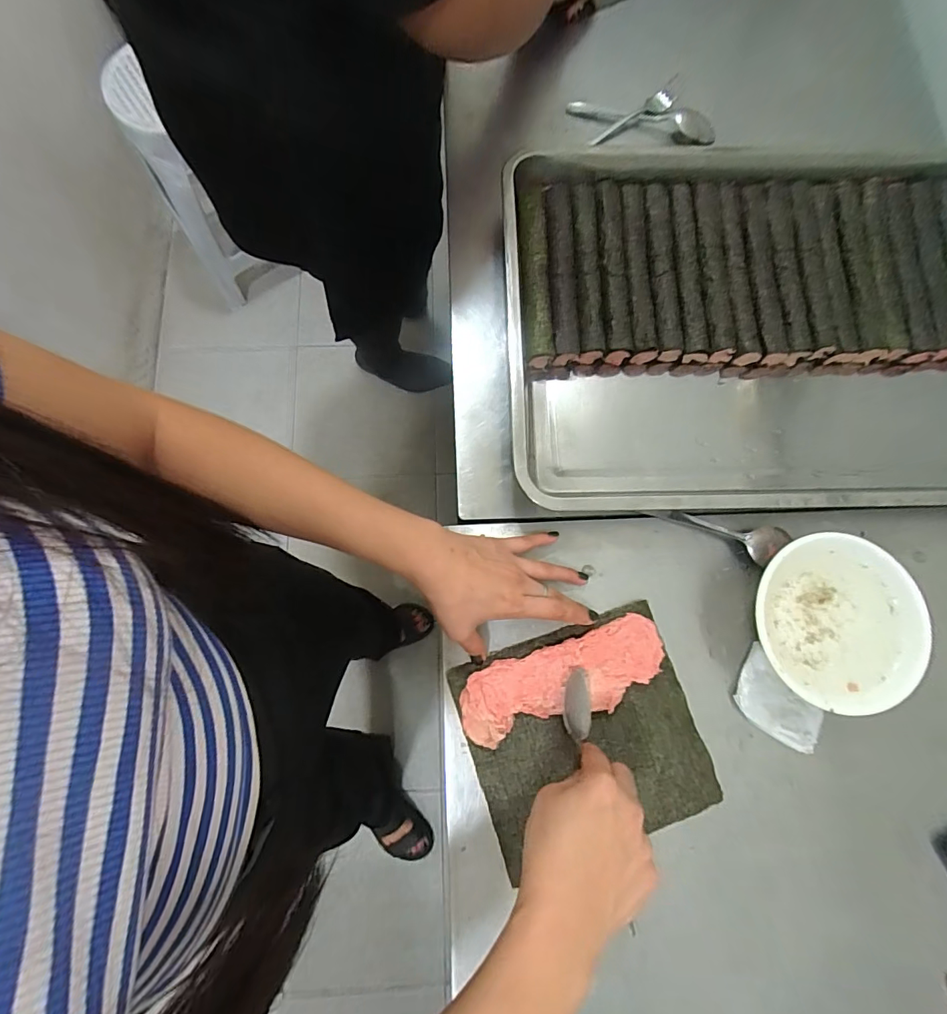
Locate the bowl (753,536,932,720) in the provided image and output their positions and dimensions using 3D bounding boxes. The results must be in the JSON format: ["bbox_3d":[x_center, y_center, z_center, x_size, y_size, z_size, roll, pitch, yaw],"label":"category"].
[{"bbox_3d":[0.317,0.101,0.413,0.136,0.044,0.143,0,78,-1],"label":"bowl"}]

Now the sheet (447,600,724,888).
[{"bbox_3d":[0.095,0.198,0.398,0.195,0.020,0.174,-18,79,-5],"label":"sheet"}]

